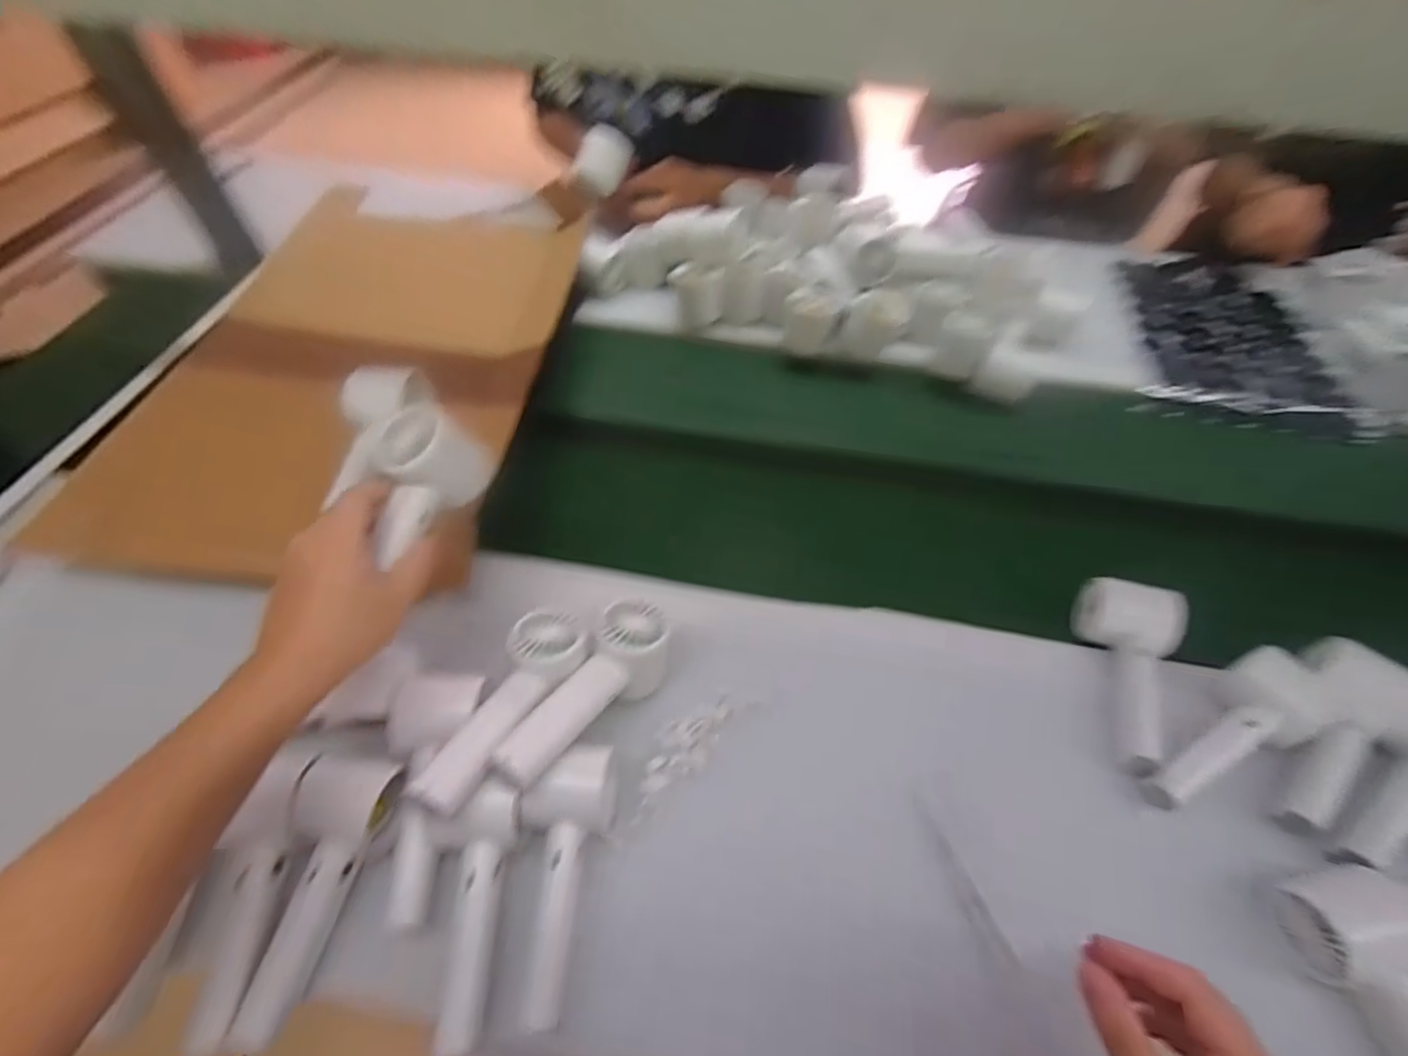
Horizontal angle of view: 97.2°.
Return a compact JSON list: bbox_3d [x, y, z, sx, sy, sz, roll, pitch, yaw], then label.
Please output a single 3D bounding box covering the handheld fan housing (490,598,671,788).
[{"bbox_3d":[-0.077,0.121,0.451,0.053,0.061,0.159,24,57,15],"label":"handheld fan housing"}]

